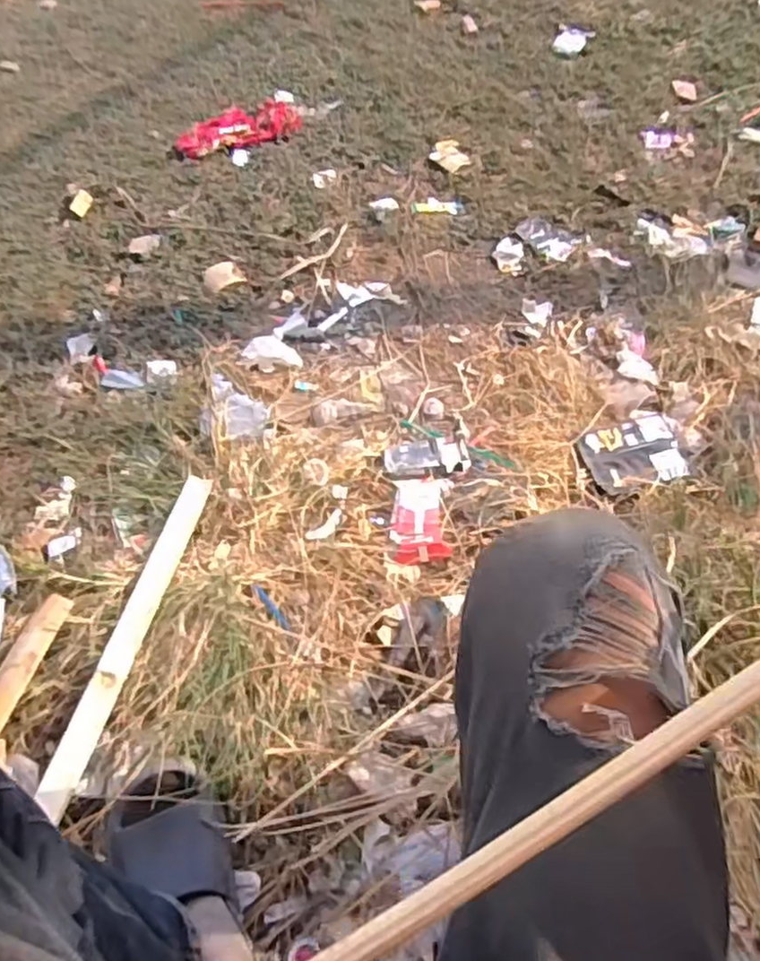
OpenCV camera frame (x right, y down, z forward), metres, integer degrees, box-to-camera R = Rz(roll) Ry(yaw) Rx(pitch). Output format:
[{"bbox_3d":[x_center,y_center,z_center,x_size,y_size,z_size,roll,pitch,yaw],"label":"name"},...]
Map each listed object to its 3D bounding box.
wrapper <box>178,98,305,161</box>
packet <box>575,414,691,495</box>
[{"bbox_3d":[-0.309,-0.770,1.509,0.274,0.017,0.144,-26,61,-16],"label":"wrapper"},{"bbox_3d":[0.384,-0.041,1.050,0.143,0.014,0.127,-16,49,5],"label":"packet"}]

